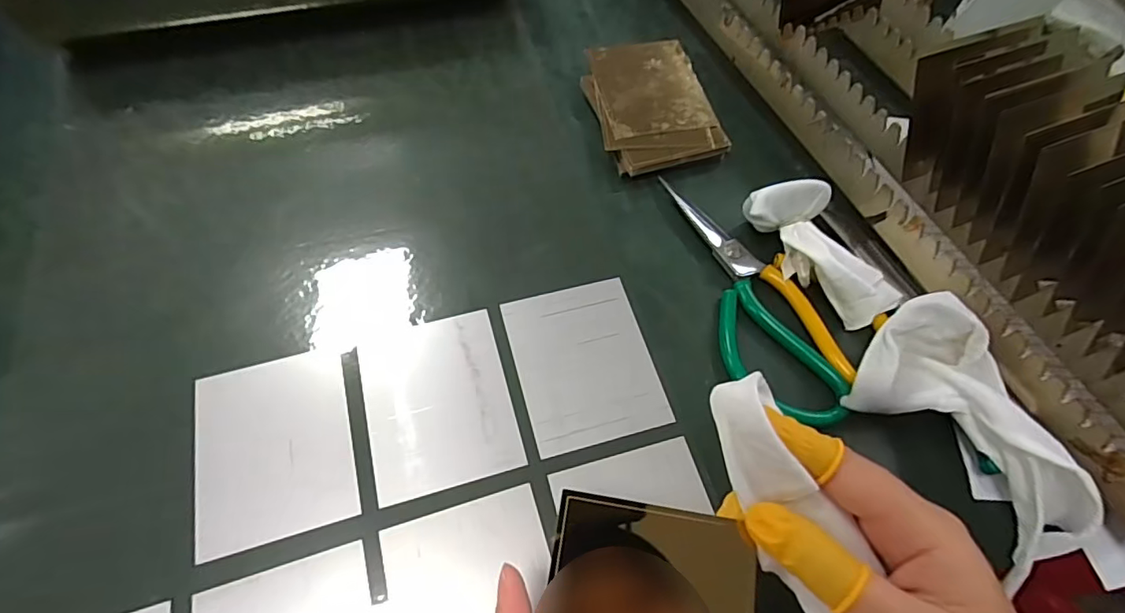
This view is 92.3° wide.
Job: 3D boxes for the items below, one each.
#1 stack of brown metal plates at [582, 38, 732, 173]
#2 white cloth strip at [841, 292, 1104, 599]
[{"bbox_3d":[0.068,-0.155,0.421,0.088,0.020,0.124,-11,63,-9],"label":"stack of brown metal plates"},{"bbox_3d":[0.215,0.064,0.284,0.066,0.057,0.133,-30,67,-18],"label":"white cloth strip"}]

